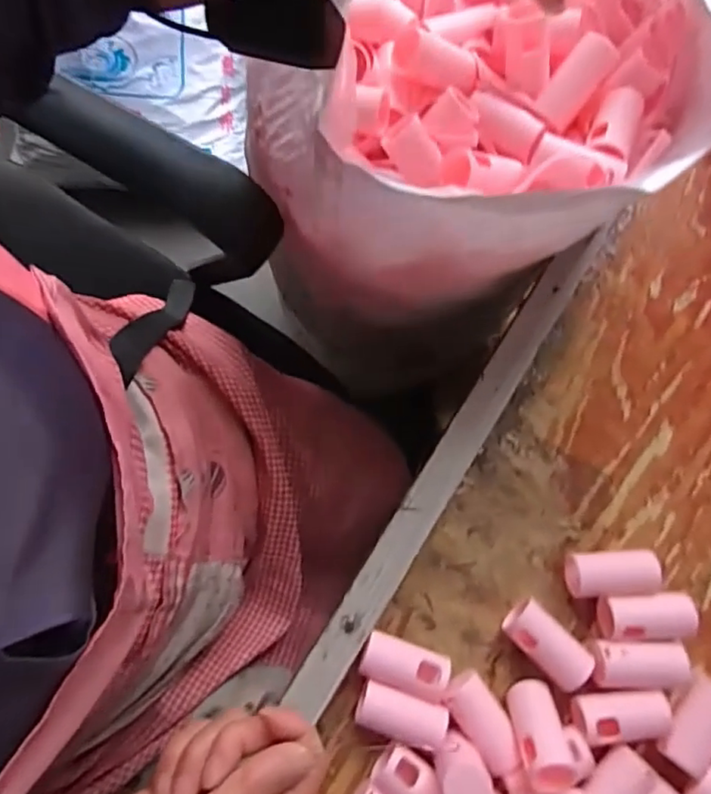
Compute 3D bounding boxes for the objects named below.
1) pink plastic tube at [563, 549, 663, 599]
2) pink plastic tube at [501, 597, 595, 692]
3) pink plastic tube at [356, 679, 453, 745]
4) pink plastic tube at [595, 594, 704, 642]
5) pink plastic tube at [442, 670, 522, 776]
[{"bbox_3d":[0.189,0.131,0.429,0.065,0.022,0.032,-6,78,-3],"label":"pink plastic tube"},{"bbox_3d":[0.138,0.179,0.420,0.062,0.032,0.030,44,80,8],"label":"pink plastic tube"},{"bbox_3d":[0.032,0.223,0.408,0.063,0.023,0.029,18,77,2],"label":"pink plastic tube"},{"bbox_3d":[0.210,0.161,0.422,0.068,0.024,0.031,-1,77,-2],"label":"pink plastic tube"},{"bbox_3d":[0.088,0.227,0.406,0.029,0.030,0.065,-33,80,-8],"label":"pink plastic tube"}]

